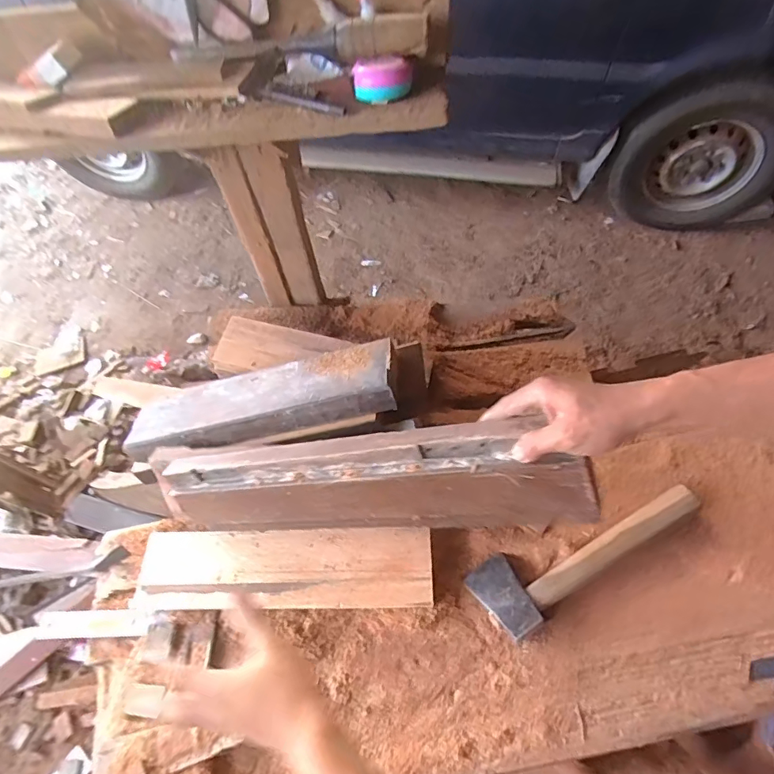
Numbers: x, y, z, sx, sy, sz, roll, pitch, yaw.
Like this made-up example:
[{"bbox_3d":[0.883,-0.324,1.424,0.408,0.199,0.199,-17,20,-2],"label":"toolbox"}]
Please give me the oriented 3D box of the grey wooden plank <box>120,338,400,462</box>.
[{"bbox_3d":[-0.212,0.021,0.797,0.460,0.047,0.134,-12,56,11],"label":"grey wooden plank"}]

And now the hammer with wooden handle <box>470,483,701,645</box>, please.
[{"bbox_3d":[0.285,0.225,0.707,0.343,0.043,0.103,-28,60,-15],"label":"hammer with wooden handle"}]

